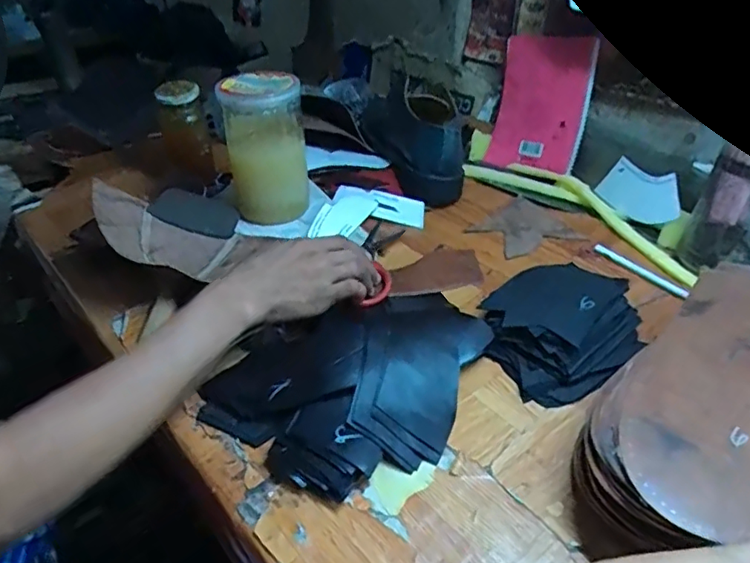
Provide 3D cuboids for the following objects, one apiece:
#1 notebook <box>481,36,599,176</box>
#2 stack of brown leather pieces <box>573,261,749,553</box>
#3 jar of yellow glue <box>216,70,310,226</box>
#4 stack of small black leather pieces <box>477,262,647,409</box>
[{"bbox_3d":[0.252,-0.270,0.888,0.015,0.194,0.149,4,12,-44],"label":"notebook"},{"bbox_3d":[0.293,0.111,0.430,0.303,0.071,0.201,-31,45,-34],"label":"stack of brown leather pieces"},{"bbox_3d":[-0.134,-0.169,0.721,0.091,0.160,0.092,-9,36,-10],"label":"jar of yellow glue"},{"bbox_3d":[0.177,0.039,0.562,0.157,0.039,0.131,-27,43,-31],"label":"stack of small black leather pieces"}]

